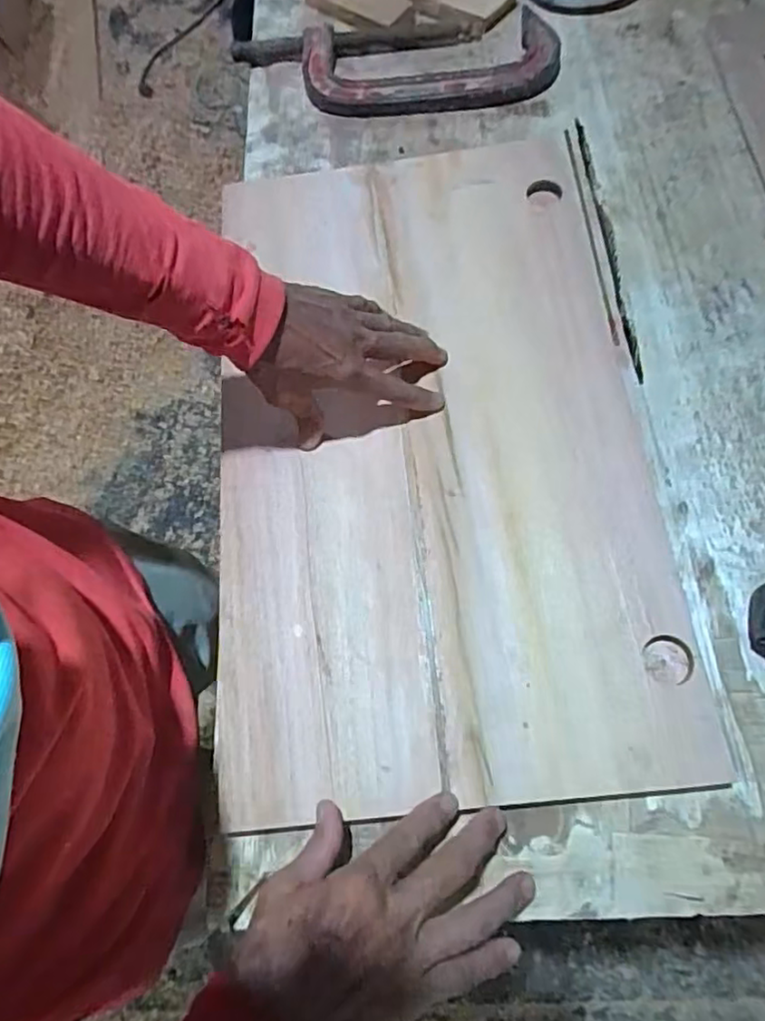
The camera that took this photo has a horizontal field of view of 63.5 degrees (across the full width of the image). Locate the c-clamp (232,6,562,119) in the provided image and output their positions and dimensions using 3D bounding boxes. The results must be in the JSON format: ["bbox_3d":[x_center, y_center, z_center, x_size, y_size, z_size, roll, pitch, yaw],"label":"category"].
[{"bbox_3d":[0.005,-0.504,0.702,0.373,0.033,0.138,0,69,7],"label":"c-clamp"}]

